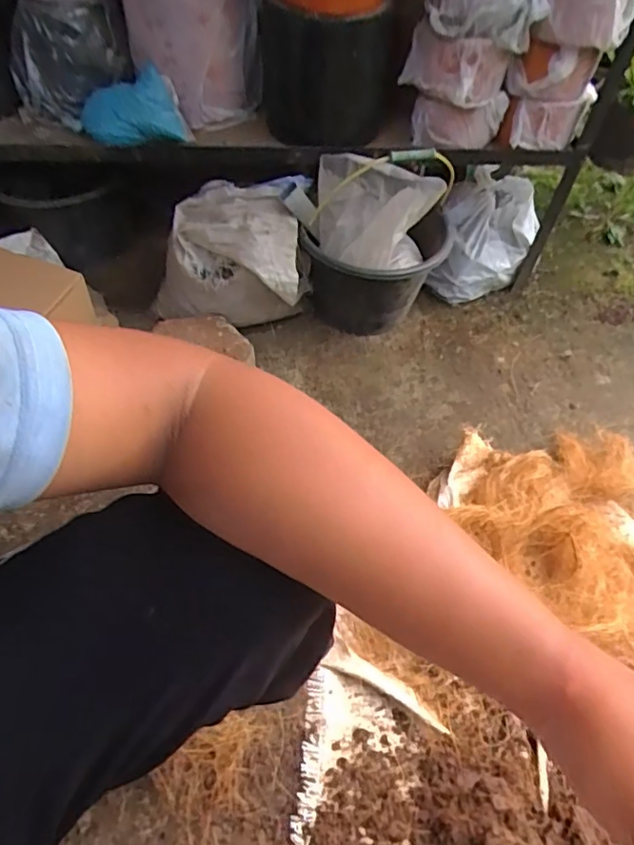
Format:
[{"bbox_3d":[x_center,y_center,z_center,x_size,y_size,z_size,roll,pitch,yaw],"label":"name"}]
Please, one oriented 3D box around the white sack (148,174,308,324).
[{"bbox_3d":[-0.153,-0.288,1.028,0.274,0.248,0.164,-3,55,-6],"label":"white sack"}]

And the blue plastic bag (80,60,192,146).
[{"bbox_3d":[-0.282,-0.479,0.858,0.162,0.101,0.055,-7,53,-9],"label":"blue plastic bag"}]

